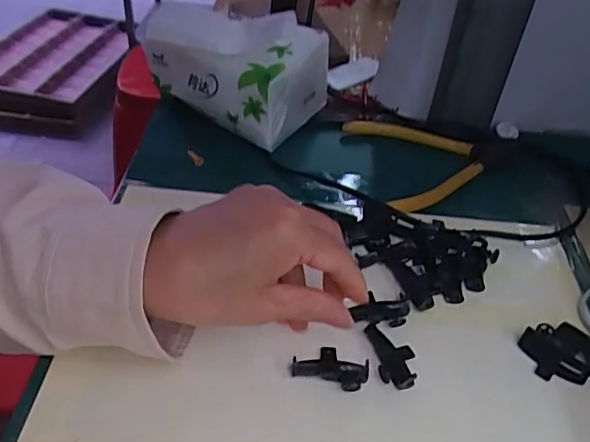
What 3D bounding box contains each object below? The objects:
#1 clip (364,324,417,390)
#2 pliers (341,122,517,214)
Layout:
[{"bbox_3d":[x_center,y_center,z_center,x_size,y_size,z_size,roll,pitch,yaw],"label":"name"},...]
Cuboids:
[{"bbox_3d":[0.057,0.076,0.325,0.025,0.010,0.041,-3,43,-9],"label":"clip"},{"bbox_3d":[0.122,-0.059,0.477,0.147,0.010,0.116,-11,45,-18],"label":"pliers"}]

